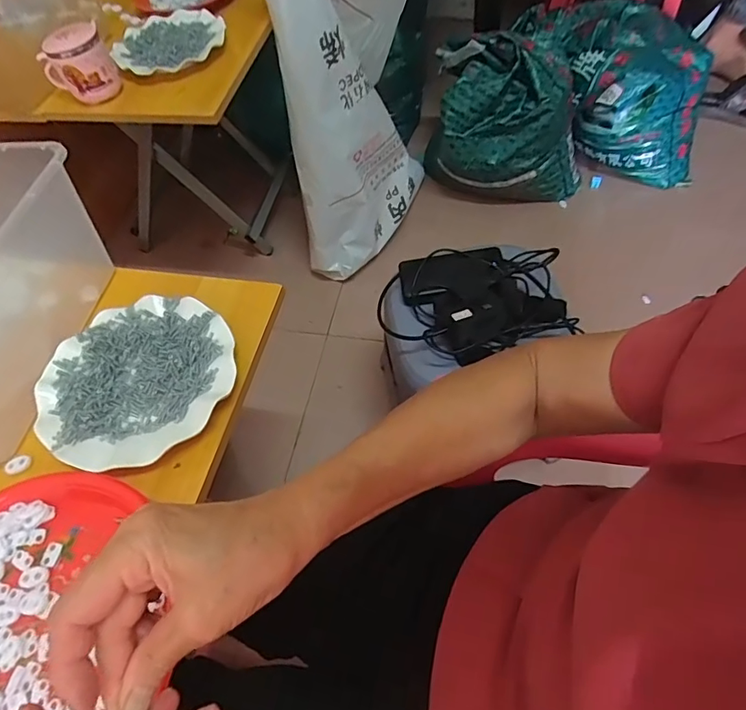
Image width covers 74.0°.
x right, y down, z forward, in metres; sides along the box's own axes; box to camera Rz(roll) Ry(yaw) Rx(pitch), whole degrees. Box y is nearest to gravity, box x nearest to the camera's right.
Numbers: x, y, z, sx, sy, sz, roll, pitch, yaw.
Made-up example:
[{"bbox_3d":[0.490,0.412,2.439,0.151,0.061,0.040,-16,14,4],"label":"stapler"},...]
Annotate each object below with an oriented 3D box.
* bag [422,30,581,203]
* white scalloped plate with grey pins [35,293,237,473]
[{"bbox_3d":[0.284,-0.497,1.065,0.355,0.300,0.168,16,60,15],"label":"bag"},{"bbox_3d":[-0.226,0.022,0.482,0.181,0.019,0.177,-2,57,4],"label":"white scalloped plate with grey pins"}]

